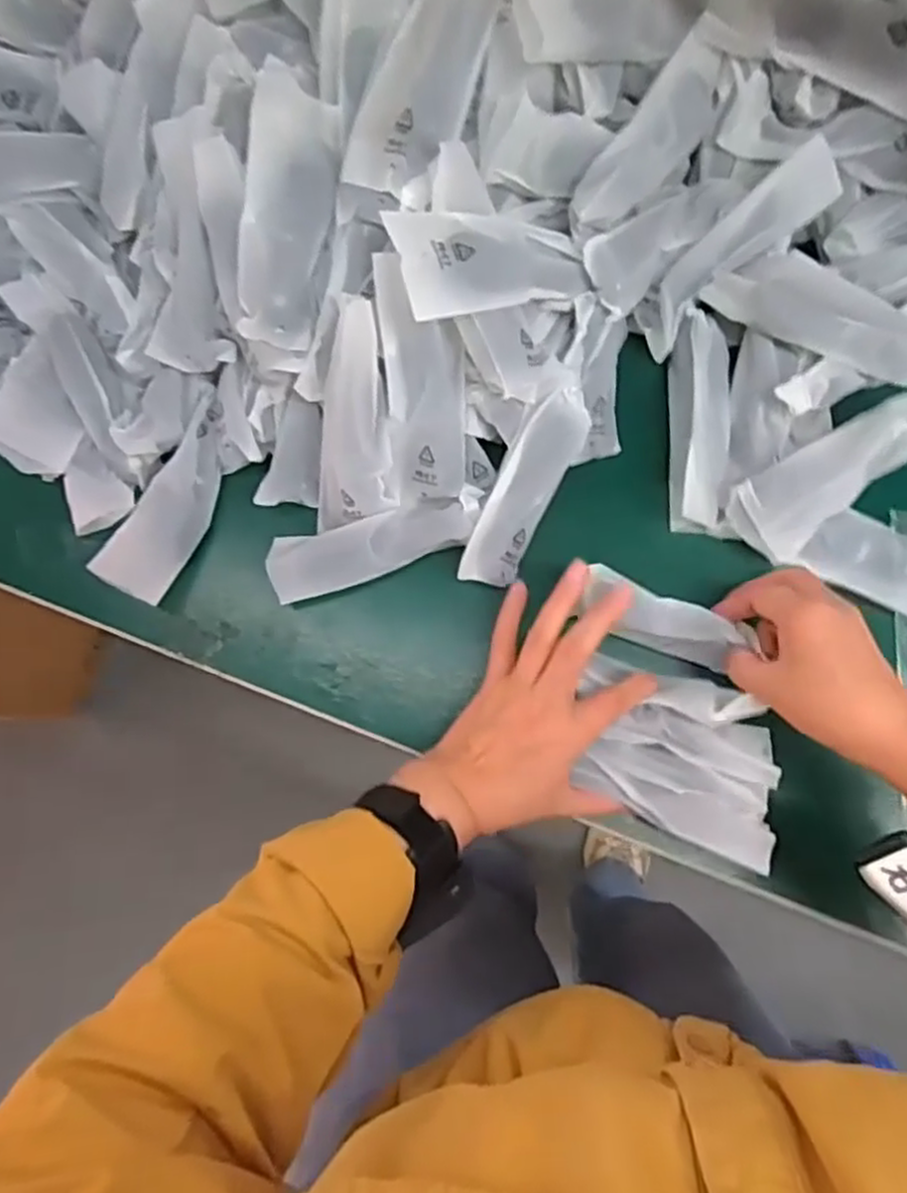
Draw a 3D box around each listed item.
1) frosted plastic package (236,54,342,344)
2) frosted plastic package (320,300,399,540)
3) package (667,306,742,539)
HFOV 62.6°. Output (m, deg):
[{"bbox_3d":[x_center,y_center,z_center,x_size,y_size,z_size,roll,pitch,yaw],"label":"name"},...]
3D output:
[{"bbox_3d":[-0.103,-0.236,0.459,0.052,0.009,0.155,8,94,-17],"label":"frosted plastic package"},{"bbox_3d":[-0.063,-0.110,0.476,0.049,0.023,0.149,9,119,4],"label":"frosted plastic package"},{"bbox_3d":[0.168,-0.116,0.504,0.040,0.032,0.148,-1,82,3],"label":"package"}]

